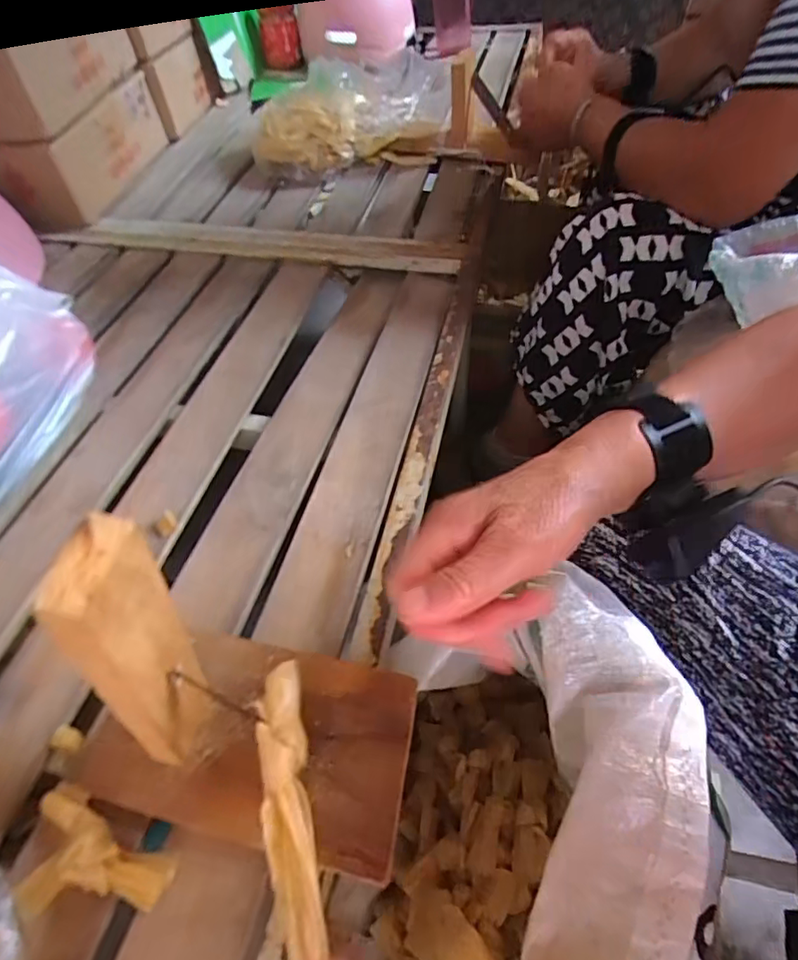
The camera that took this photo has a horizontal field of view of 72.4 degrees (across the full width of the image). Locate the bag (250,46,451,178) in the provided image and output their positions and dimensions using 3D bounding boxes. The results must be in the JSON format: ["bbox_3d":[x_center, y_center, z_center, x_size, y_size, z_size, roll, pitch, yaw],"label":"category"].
[{"bbox_3d":[-0.065,-0.563,0.833,0.300,0.118,0.181,-28,53,-17],"label":"bag"}]

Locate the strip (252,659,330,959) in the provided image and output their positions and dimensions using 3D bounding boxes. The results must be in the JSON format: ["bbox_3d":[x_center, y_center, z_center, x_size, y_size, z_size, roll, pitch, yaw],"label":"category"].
[{"bbox_3d":[-0.044,0.121,0.213,0.020,0.011,0.110,-14,41,-7],"label":"strip"}]

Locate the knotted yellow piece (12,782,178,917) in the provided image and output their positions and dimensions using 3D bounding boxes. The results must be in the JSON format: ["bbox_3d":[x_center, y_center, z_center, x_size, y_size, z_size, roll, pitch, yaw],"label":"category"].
[{"bbox_3d":[-0.155,0.190,0.270,0.077,0.024,0.050,13,53,15],"label":"knotted yellow piece"}]

